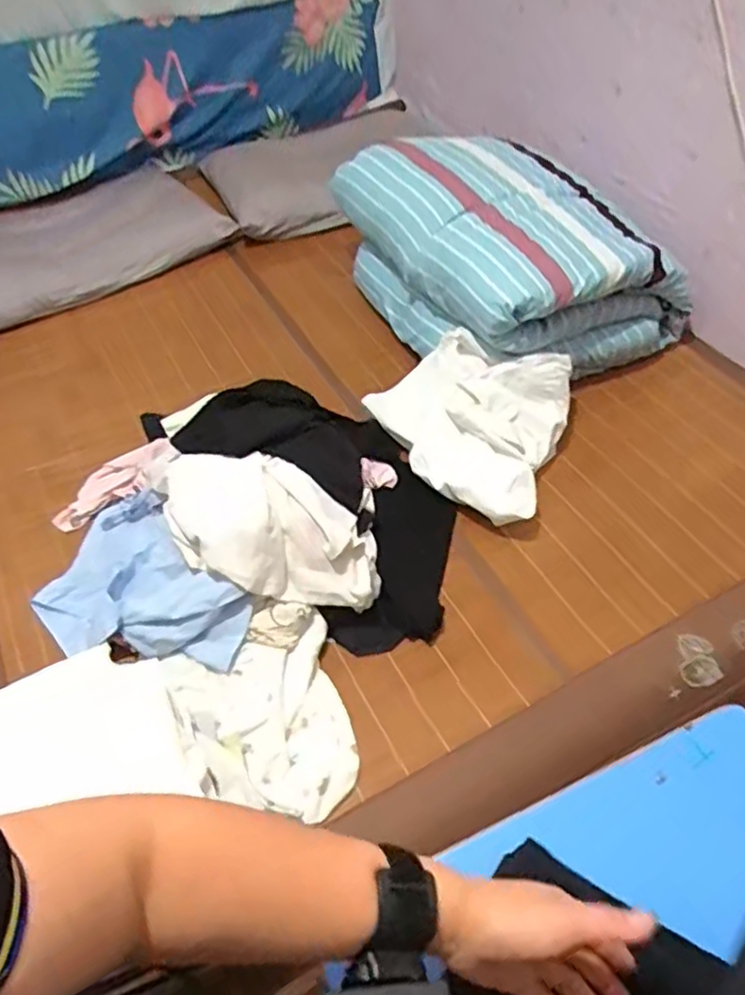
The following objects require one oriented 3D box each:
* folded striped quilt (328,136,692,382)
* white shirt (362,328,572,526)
[{"bbox_3d":[0.249,-0.521,1.417,0.465,0.295,0.675,-27,54,-20],"label":"folded striped quilt"},{"bbox_3d":[0.153,-0.132,1.206,0.349,0.138,0.316,18,53,16],"label":"white shirt"}]

